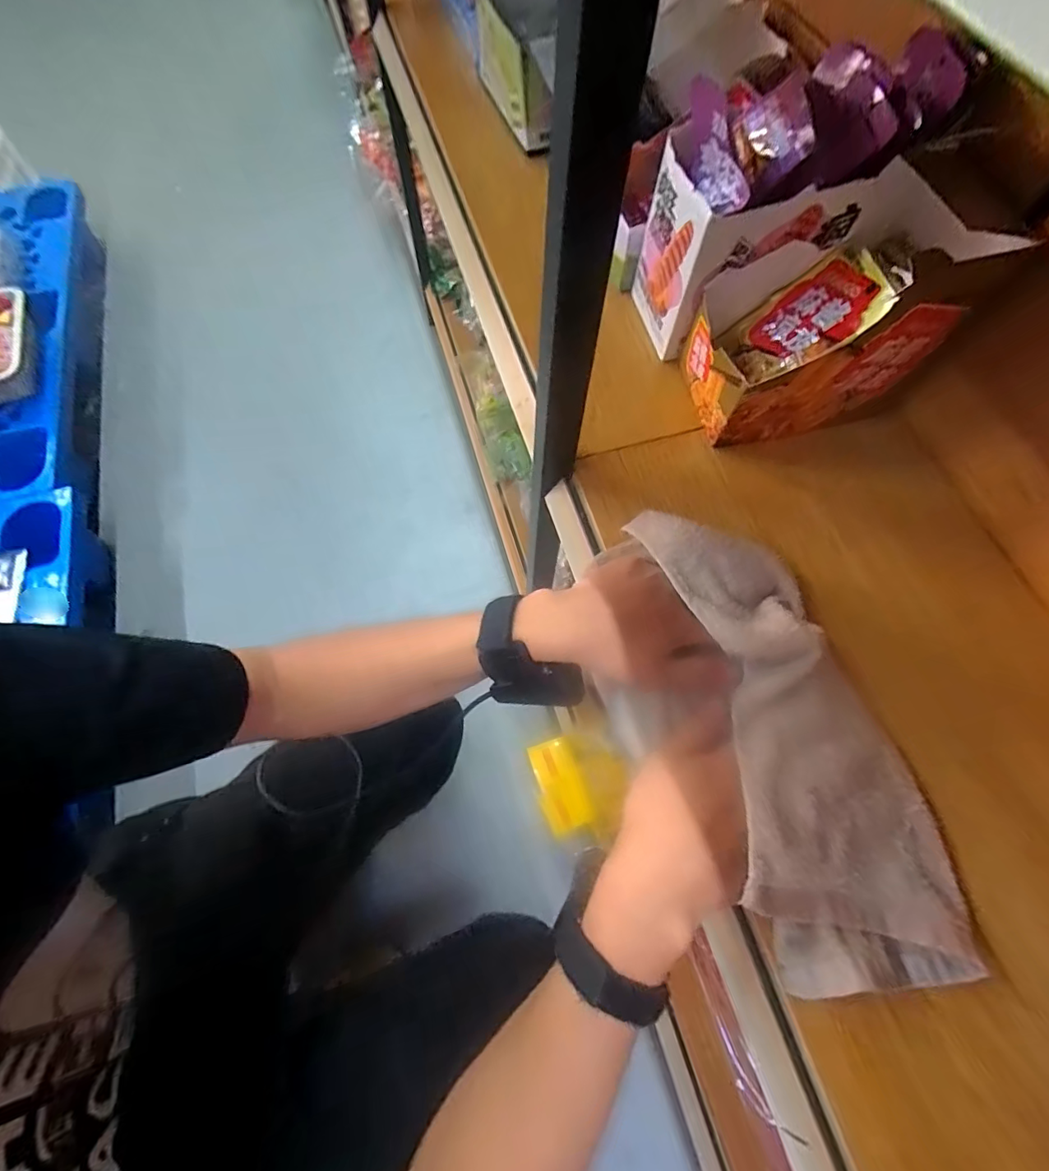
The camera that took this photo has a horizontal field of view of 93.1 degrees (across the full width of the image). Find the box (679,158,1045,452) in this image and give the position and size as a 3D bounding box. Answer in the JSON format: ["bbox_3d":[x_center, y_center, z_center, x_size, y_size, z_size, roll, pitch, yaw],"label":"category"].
[{"bbox_3d":[0.231,-0.211,0.393,0.163,0.148,0.108,-10,67,-5],"label":"box"}]

